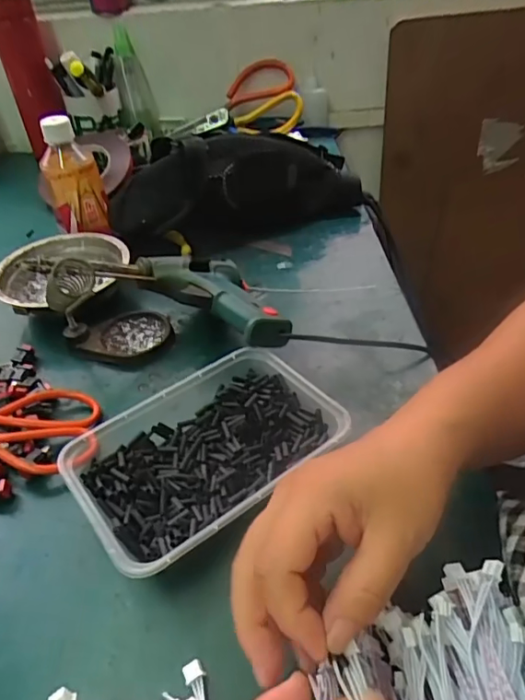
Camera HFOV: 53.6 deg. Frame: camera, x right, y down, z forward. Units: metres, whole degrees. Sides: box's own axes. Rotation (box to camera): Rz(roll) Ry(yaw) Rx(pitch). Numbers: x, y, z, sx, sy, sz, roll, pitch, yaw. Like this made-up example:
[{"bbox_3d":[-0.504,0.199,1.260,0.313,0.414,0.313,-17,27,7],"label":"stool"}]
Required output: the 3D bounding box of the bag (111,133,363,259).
[{"bbox_3d":[-0.024,-0.182,0.572,0.273,0.114,0.061,-18,41,-18],"label":"bag"}]

